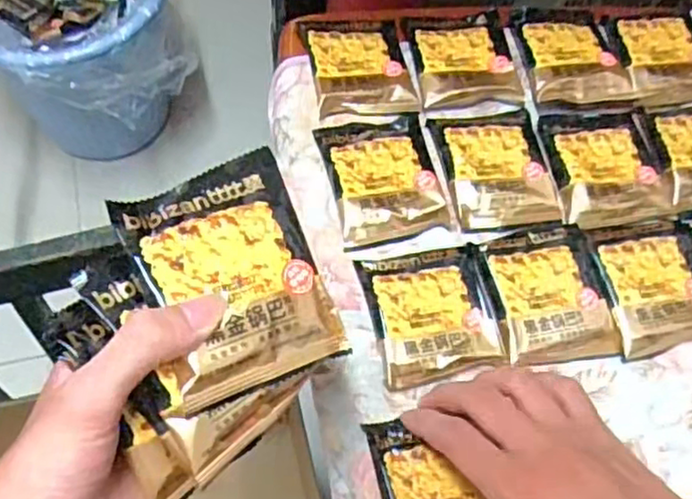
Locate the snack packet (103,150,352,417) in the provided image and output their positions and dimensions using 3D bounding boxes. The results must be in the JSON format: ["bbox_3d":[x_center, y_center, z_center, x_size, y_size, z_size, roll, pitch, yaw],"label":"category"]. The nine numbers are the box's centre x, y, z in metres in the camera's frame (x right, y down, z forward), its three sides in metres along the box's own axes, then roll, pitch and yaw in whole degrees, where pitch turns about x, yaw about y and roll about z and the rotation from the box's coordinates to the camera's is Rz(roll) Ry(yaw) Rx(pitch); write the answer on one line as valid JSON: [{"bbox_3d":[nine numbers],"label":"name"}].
[{"bbox_3d":[-0.047,0.009,0.287,0.075,0.013,0.094,-16,77,-27],"label":"snack packet"}]

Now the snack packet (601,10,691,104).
[{"bbox_3d":[0.249,-0.153,0.531,0.074,0.012,0.087,-5,65,-6],"label":"snack packet"}]

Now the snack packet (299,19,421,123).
[{"bbox_3d":[0.011,-0.137,0.500,0.072,0.013,0.086,-9,65,-8],"label":"snack packet"}]

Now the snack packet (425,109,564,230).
[{"bbox_3d":[0.104,-0.060,0.474,0.075,0.014,0.092,-7,65,-7],"label":"snack packet"}]

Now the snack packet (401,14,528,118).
[{"bbox_3d":[0.088,-0.141,0.515,0.076,0.016,0.085,-7,65,-7],"label":"snack packet"}]

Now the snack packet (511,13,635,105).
[{"bbox_3d":[0.171,-0.149,0.521,0.076,0.015,0.089,-9,65,-8],"label":"snack packet"}]

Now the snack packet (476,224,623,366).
[{"bbox_3d":[0.129,0.028,0.433,0.073,0.013,0.086,-9,65,-8],"label":"snack packet"}]

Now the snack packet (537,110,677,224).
[{"bbox_3d":[0.186,-0.061,0.482,0.079,0.010,0.087,-5,65,-6],"label":"snack packet"}]

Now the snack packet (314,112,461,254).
[{"bbox_3d":[0.026,-0.050,0.462,0.074,0.014,0.093,-11,66,-9],"label":"snack packet"}]

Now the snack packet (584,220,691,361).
[{"bbox_3d":[0.202,0.021,0.444,0.076,0.012,0.084,-13,66,-10],"label":"snack packet"}]

